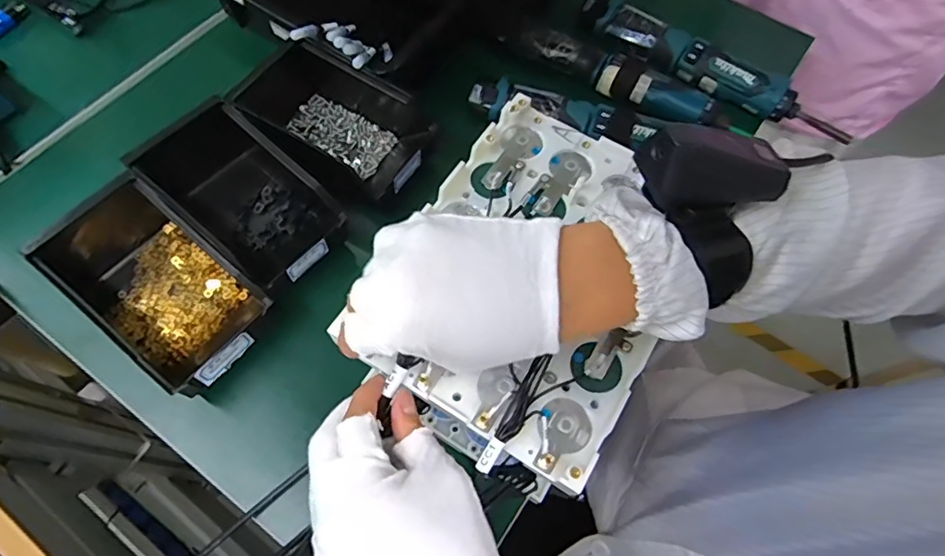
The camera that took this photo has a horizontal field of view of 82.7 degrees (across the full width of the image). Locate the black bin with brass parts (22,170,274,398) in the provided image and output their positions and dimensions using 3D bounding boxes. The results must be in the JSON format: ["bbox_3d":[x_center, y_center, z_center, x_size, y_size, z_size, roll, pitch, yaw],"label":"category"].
[{"bbox_3d":[-0.274,0.002,0.464,0.197,0.068,0.104,38,70,14],"label":"black bin with brass parts"}]

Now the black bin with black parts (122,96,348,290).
[{"bbox_3d":[-0.219,-0.079,0.504,0.199,0.070,0.105,38,70,14],"label":"black bin with black parts"}]

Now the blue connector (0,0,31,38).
[{"bbox_3d":[-0.552,-0.305,0.631,0.025,0.018,0.062,22,67,7],"label":"blue connector"}]

